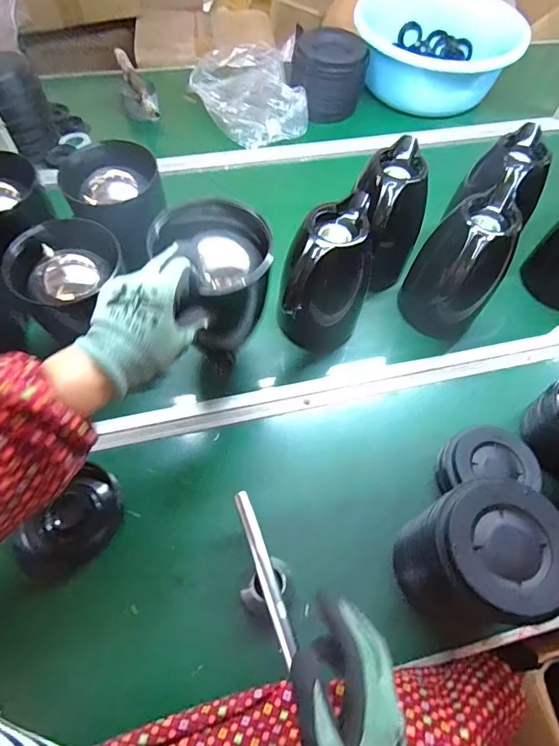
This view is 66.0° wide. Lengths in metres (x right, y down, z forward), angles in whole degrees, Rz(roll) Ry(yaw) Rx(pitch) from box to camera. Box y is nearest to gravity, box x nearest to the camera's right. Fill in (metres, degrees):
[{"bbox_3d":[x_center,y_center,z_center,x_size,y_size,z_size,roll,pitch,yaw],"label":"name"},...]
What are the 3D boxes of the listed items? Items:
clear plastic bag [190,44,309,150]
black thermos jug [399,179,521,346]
[{"bbox_3d":[-0.063,-0.614,0.941,0.205,0.075,0.283,-24,64,-15],"label":"clear plastic bag"},{"bbox_3d":[0.264,-0.149,0.635,0.119,0.199,0.114,1,61,-2],"label":"black thermos jug"}]

